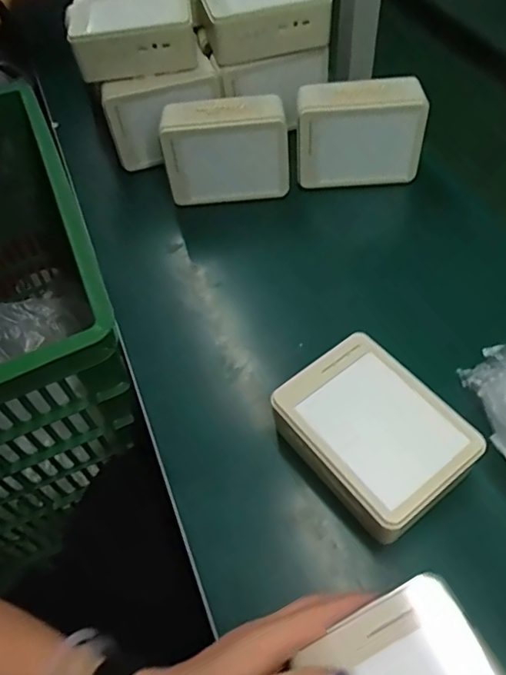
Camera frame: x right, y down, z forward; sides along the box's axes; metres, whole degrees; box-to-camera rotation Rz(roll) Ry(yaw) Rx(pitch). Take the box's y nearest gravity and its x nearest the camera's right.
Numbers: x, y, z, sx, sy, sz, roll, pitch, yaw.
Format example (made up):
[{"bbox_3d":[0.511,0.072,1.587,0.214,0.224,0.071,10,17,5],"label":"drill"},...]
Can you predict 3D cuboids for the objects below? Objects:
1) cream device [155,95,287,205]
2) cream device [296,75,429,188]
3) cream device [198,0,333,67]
[{"bbox_3d":[-0.032,-0.215,0.634,0.141,0.108,0.060,-8,53,-3],"label":"cream device"},{"bbox_3d":[0.121,-0.233,0.621,0.142,0.105,0.047,-2,53,2],"label":"cream device"},{"bbox_3d":[0.010,-0.395,0.658,0.144,0.059,0.110,-14,53,-7],"label":"cream device"}]

